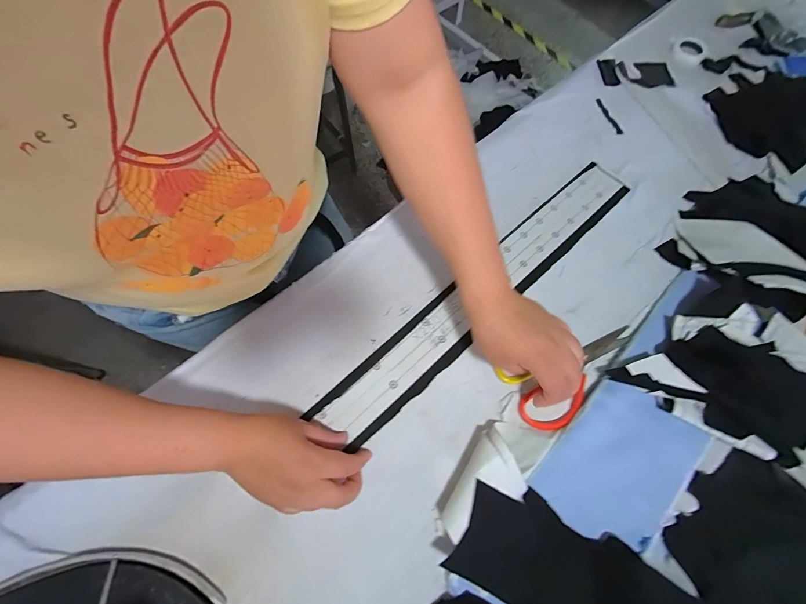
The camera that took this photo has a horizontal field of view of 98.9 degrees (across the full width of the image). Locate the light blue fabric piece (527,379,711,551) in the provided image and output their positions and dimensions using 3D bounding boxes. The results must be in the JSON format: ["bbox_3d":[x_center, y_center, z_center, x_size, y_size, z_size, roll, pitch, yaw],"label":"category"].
[{"bbox_3d":[0.224,0.167,0.359,0.162,0.007,0.113,-43,75,-14],"label":"light blue fabric piece"}]

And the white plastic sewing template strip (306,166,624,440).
[{"bbox_3d":[0.112,-0.026,0.453,0.521,0.008,0.053,-40,75,-16],"label":"white plastic sewing template strip"}]

